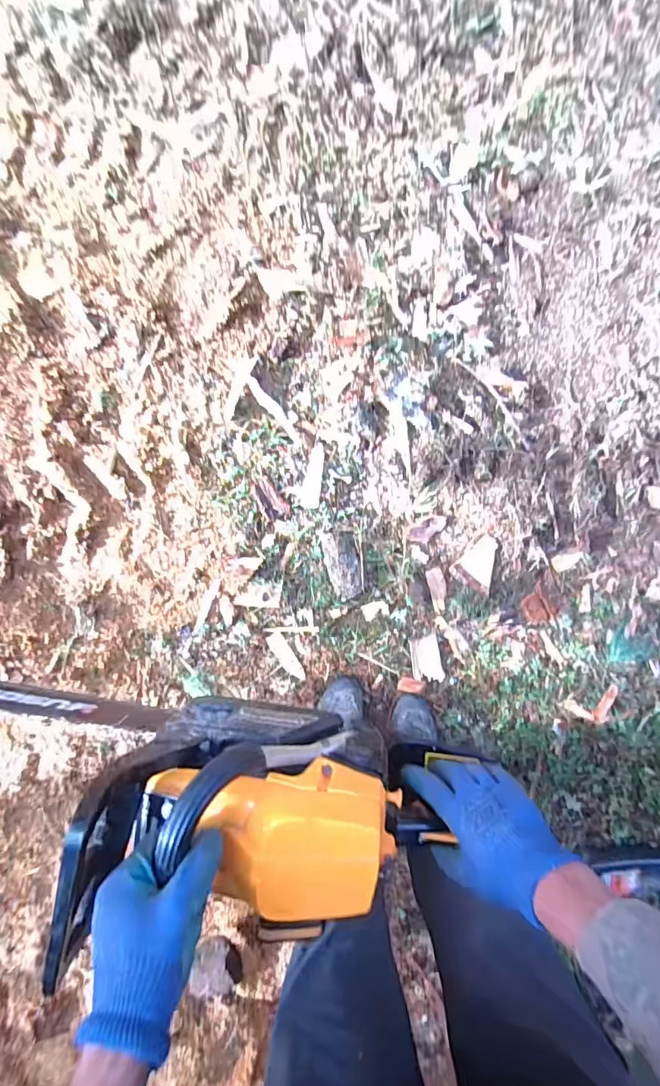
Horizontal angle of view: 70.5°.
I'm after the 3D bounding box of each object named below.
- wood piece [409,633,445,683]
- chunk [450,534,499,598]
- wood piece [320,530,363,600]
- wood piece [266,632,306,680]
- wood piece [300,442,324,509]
[{"bbox_3d":[0.224,0.270,1.078,0.075,0.014,0.108,-9,97,-1],"label":"wood piece"},{"bbox_3d":[0.344,0.046,1.054,0.103,0.036,0.120,33,95,-6],"label":"chunk"},{"bbox_3d":[0.032,0.049,1.020,0.076,0.020,0.151,-13,94,-6],"label":"wood piece"},{"bbox_3d":[-0.095,0.248,1.019,0.035,0.007,0.123,-33,97,2],"label":"wood piece"},{"bbox_3d":[-0.035,-0.142,0.990,0.040,0.004,0.135,7,97,-3],"label":"wood piece"}]

